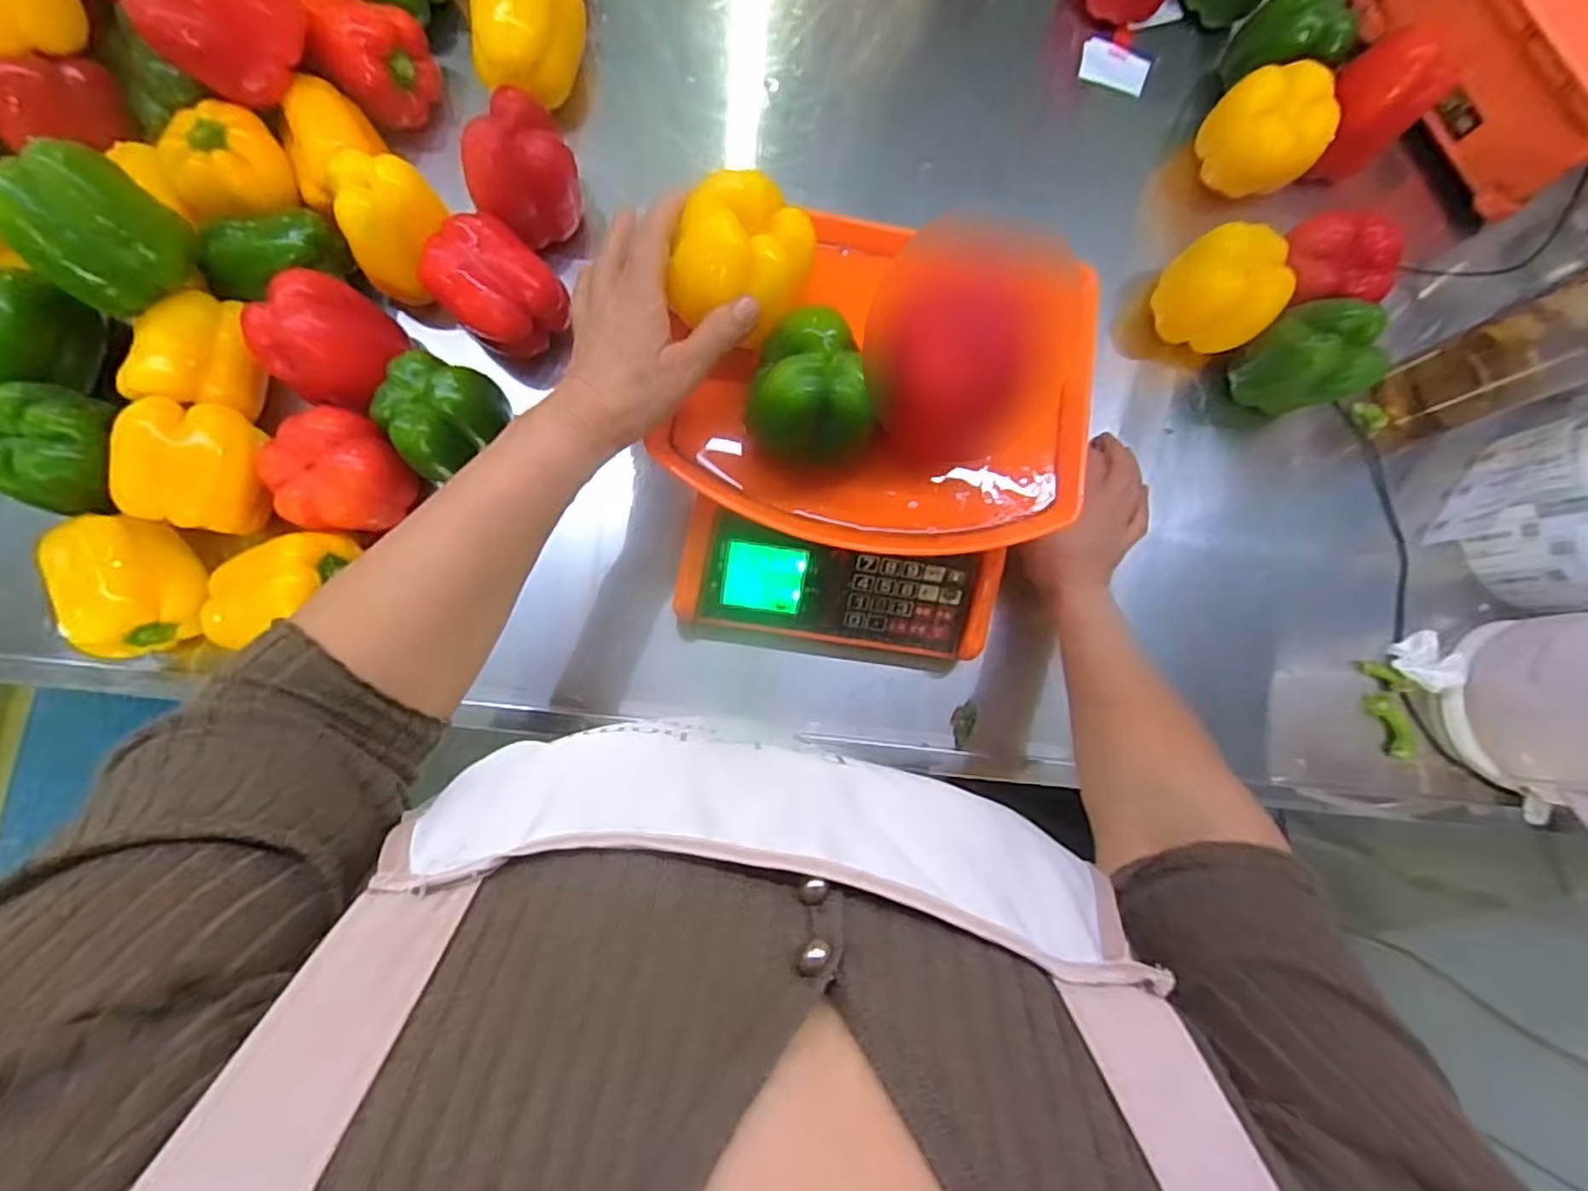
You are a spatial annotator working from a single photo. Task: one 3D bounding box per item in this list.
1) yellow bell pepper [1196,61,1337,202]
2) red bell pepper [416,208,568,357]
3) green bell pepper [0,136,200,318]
[{"bbox_3d":[0.405,-0.399,0.584,0.067,0.076,0.078,-7,84,-7],"label":"yellow bell pepper"},{"bbox_3d":[-0.223,-0.230,0.509,0.081,0.058,0.073,44,81,1],"label":"red bell pepper"},{"bbox_3d":[-0.440,-0.229,0.430,0.066,0.070,0.085,38,81,0],"label":"green bell pepper"}]

